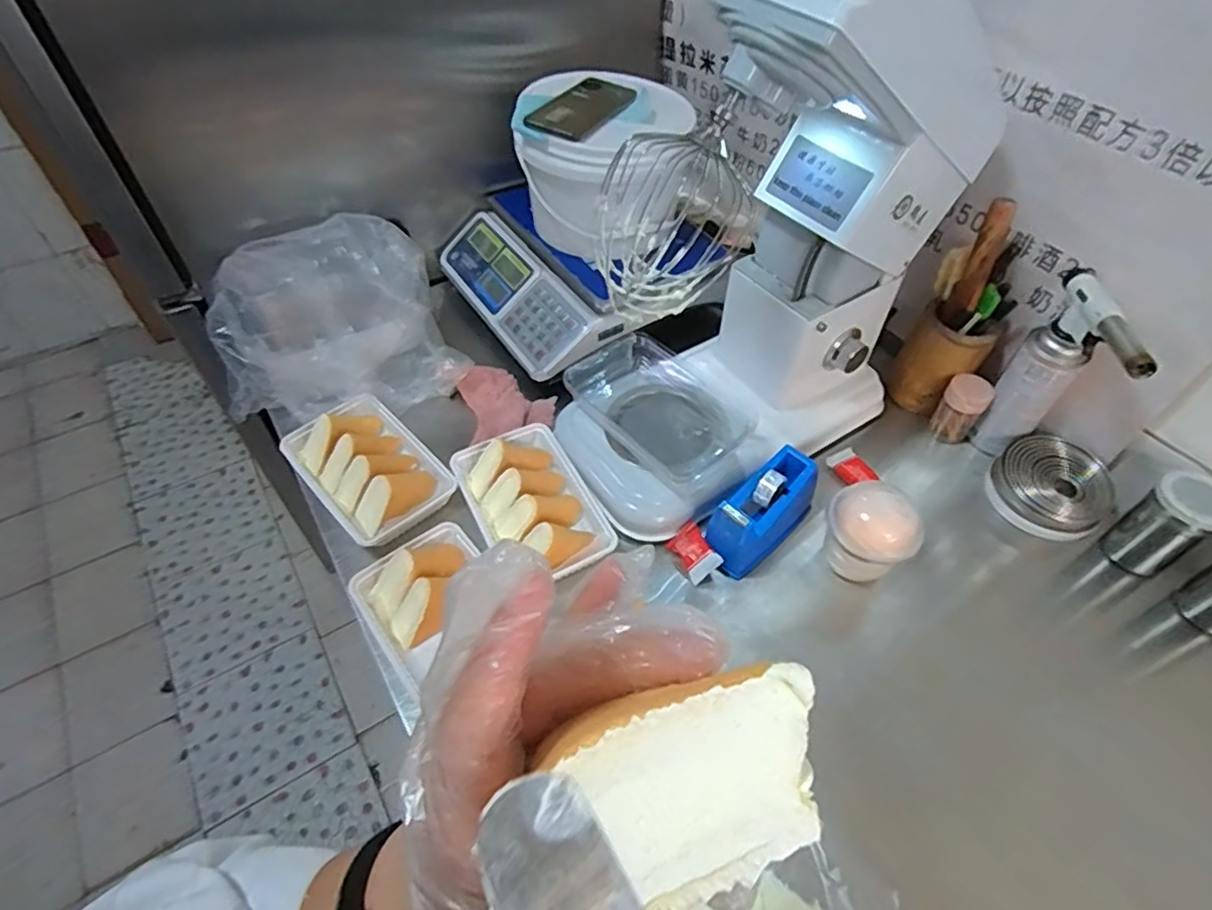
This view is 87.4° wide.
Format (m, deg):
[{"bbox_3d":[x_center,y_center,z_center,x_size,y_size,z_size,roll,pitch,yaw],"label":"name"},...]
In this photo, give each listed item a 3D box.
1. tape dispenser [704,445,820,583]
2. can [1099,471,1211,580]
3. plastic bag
[{"bbox_3d":[0.171,0.062,0.698,0.133,0.085,0.065,-34,59,-26],"label":"tape dispenser"},{"bbox_3d":[0.606,0.074,0.683,0.059,0.122,0.064,1,51,-1],"label":"can"},{"bbox_3d":[-0.364,-0.167,0.833,0.287,0.178,0.222,-24,55,-20],"label":"plastic bag"}]

